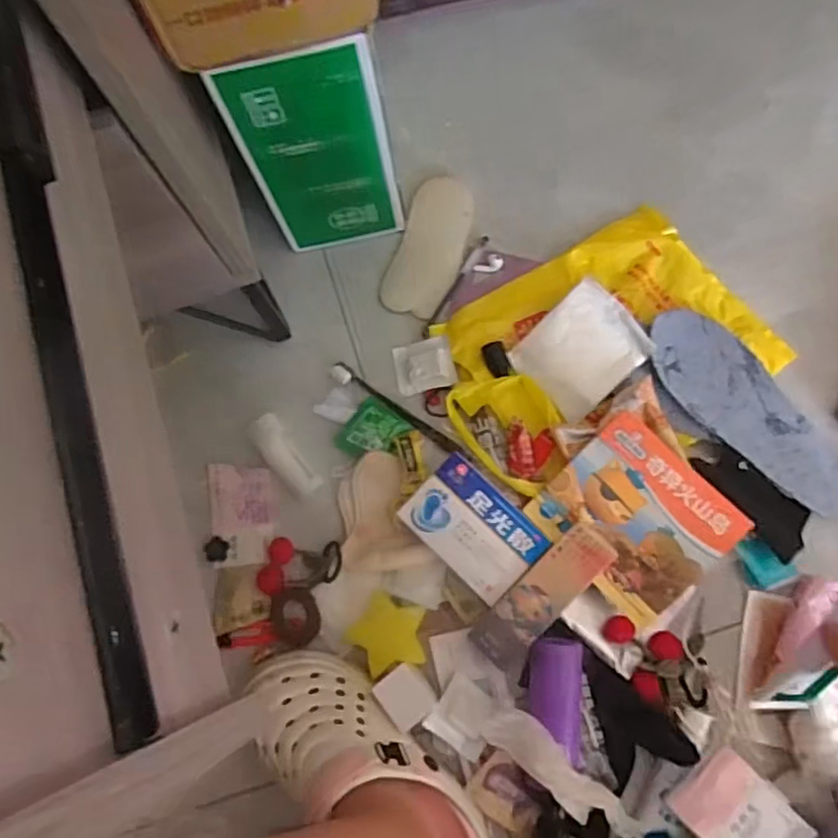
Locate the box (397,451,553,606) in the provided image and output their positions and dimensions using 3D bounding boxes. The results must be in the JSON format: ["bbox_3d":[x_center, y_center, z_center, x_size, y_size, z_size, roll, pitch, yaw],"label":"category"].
[{"bbox_3d":[0.049,0.097,0.599,0.080,0.019,0.118,-44,76,-7],"label":"box"}]

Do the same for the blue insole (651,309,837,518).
[{"bbox_3d":[0.324,-0.008,0.648,0.091,0.024,0.240,-41,77,-9],"label":"blue insole"}]

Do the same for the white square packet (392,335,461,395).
[{"bbox_3d":[0.006,-0.056,0.690,0.060,0.016,0.057,-9,75,-1],"label":"white square packet"}]

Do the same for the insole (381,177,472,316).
[{"bbox_3d":[0.015,-0.191,0.731,0.074,0.011,0.161,18,76,7],"label":"insole"}]

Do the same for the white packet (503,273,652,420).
[{"bbox_3d":[0.166,-0.072,0.669,0.122,0.026,0.100,-42,77,-9],"label":"white packet"}]

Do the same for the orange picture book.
[{"bbox_3d":[0.195,0.088,0.599,0.135,0.011,0.147,-46,75,3],"label":"orange picture book"}]

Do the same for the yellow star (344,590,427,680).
[{"bbox_3d":[-0.025,0.199,0.609,0.067,0.029,0.067,37,79,11],"label":"yellow star"}]

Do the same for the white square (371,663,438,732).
[{"bbox_3d":[-0.011,0.241,0.576,0.040,0.014,0.046,-39,75,-5],"label":"white square"}]

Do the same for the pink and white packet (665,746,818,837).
[{"bbox_3d":[0.267,0.327,0.544,0.076,0.015,0.101,-42,81,-12],"label":"pink and white packet"}]

